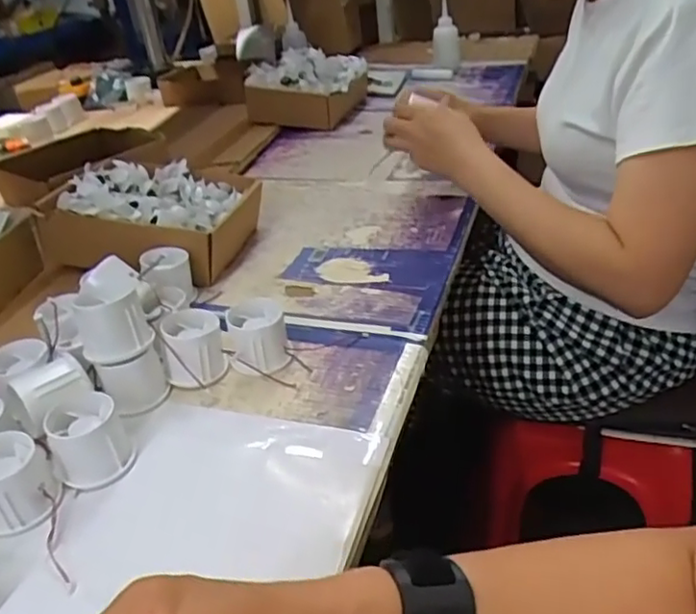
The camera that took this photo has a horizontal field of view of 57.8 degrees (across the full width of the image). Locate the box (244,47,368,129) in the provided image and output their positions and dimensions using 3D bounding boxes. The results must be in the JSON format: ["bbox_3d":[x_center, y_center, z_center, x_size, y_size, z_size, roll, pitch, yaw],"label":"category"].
[{"bbox_3d":[-0.079,-0.420,1.213,0.185,0.117,0.181,9,36,22],"label":"box"}]

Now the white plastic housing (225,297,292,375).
[{"bbox_3d":[-0.083,0.026,0.578,0.053,0.043,0.061,-13,33,-10],"label":"white plastic housing"}]

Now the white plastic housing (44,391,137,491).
[{"bbox_3d":[-0.200,0.101,0.486,0.052,0.046,0.061,-25,37,-26],"label":"white plastic housing"}]

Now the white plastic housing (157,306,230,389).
[{"bbox_3d":[-0.137,0.037,0.562,0.054,0.050,0.063,-15,34,-14],"label":"white plastic housing"}]

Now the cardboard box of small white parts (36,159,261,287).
[{"bbox_3d":[-0.231,-0.110,0.774,0.211,0.102,0.197,4,34,15],"label":"cardboard box of small white parts"}]

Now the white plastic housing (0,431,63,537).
[{"bbox_3d":[-0.244,0.126,0.457,0.056,0.048,0.059,-4,33,3],"label":"white plastic housing"}]

